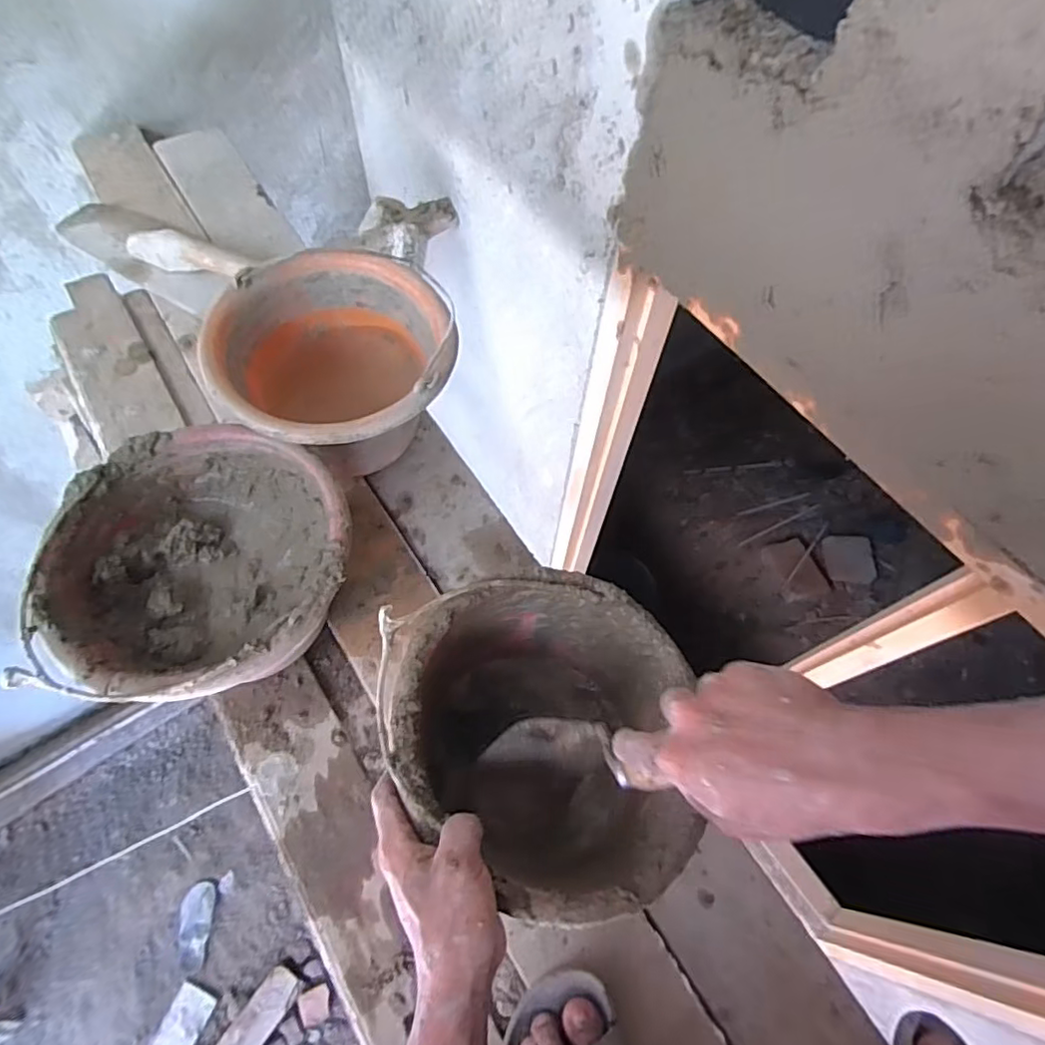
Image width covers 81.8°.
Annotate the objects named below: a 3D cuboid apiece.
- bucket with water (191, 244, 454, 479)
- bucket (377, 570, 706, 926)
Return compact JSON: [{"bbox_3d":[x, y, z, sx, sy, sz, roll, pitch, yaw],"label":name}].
[{"bbox_3d":[-0.197,-0.154,0.685,0.233,0.172,0.239,1,63,-1],"label":"bucket with water"},{"bbox_3d":[0.013,0.175,0.493,0.223,0.157,0.238,1,63,-1],"label":"bucket"}]

